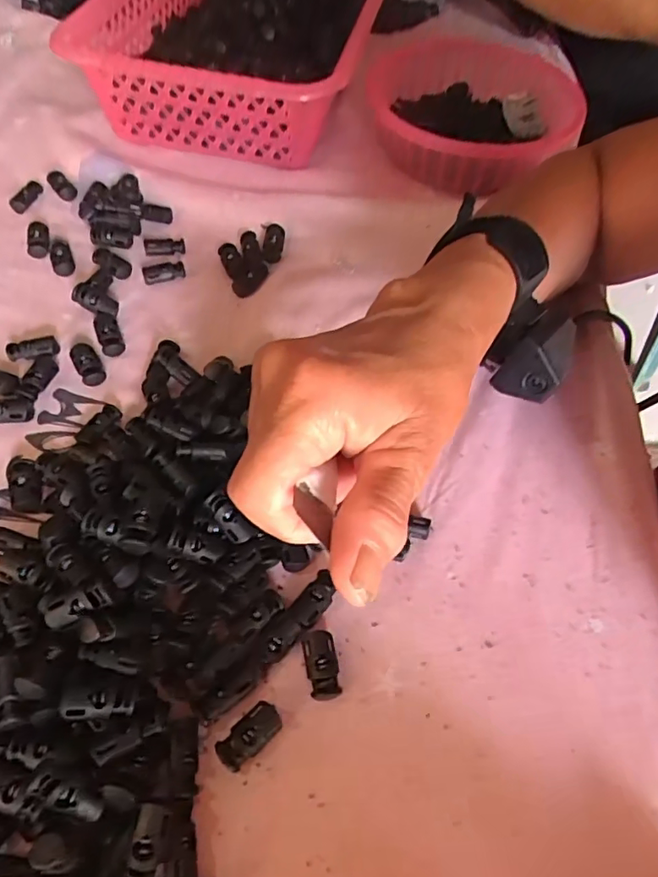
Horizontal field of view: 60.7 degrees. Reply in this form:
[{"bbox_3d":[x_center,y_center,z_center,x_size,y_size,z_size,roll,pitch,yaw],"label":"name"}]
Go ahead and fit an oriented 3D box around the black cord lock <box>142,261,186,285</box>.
[{"bbox_3d":[-0.111,-0.112,0.380,0.028,0.010,0.012,-18,61,-15],"label":"black cord lock"}]

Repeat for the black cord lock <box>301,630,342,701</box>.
[{"bbox_3d":[-0.003,0.099,0.247,0.014,0.008,0.028,-8,59,-10],"label":"black cord lock"}]

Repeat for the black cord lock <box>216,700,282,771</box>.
[{"bbox_3d":[-0.033,0.122,0.231,0.014,0.006,0.027,41,63,20],"label":"black cord lock"}]

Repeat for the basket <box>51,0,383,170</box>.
[{"bbox_3d":[-0.075,-0.362,0.501,0.216,0.081,0.311,12,57,4],"label":"basket"}]

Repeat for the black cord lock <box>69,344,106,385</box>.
[{"bbox_3d":[-0.142,-0.044,0.331,0.013,0.007,0.031,-26,63,-19],"label":"black cord lock"}]

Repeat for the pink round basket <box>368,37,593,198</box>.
[{"bbox_3d":[0.121,-0.276,0.473,0.165,0.048,0.180,2,57,-3],"label":"pink round basket"}]

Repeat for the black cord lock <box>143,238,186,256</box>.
[{"bbox_3d":[-0.115,-0.135,0.393,0.028,0.008,0.008,-3,58,-6],"label":"black cord lock"}]

